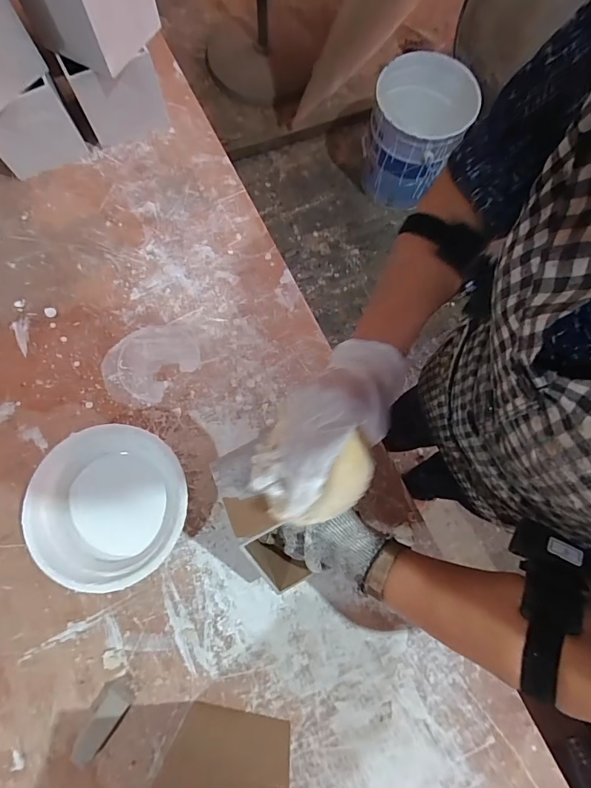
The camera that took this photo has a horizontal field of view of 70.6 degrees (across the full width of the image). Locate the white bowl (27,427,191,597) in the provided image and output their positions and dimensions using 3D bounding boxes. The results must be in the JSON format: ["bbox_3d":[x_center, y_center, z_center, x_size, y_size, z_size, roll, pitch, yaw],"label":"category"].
[{"bbox_3d":[-0.208,0.127,0.481,0.169,0.059,0.169,0,75,-2],"label":"white bowl"}]

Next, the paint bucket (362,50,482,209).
[{"bbox_3d":[0.368,-0.804,1.304,0.280,0.348,0.305,22,76,4],"label":"paint bucket"}]

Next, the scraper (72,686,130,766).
[{"bbox_3d":[-0.203,0.346,0.436,0.029,0.024,0.062,32,76,7],"label":"scraper"}]

